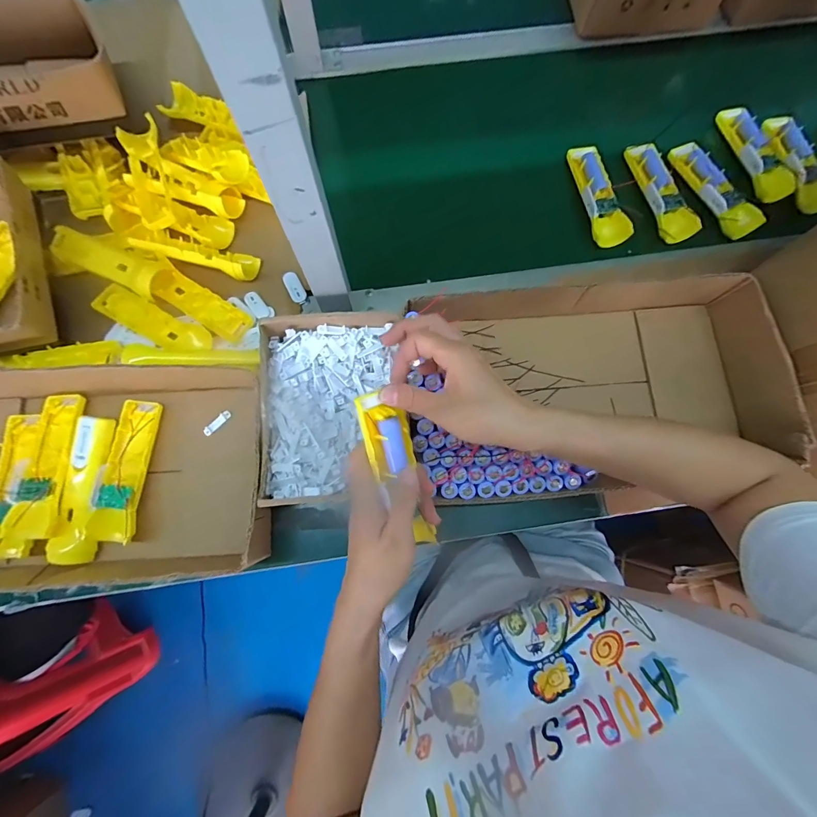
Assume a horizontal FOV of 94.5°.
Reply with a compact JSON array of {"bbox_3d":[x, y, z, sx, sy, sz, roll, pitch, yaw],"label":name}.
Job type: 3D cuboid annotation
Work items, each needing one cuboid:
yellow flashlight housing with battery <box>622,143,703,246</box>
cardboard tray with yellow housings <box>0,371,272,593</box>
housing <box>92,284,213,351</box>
[{"bbox_3d":[0.364,-0.319,0.553,0.046,0.037,0.161,-17,78,-3],"label":"yellow flashlight housing with battery"},{"bbox_3d":[-0.415,0.080,0.444,0.393,0.096,0.240,-4,77,0],"label":"cardboard tray with yellow housings"},{"bbox_3d":[-0.330,-0.112,0.486,0.161,0.018,0.045,26,79,6],"label":"housing"}]

